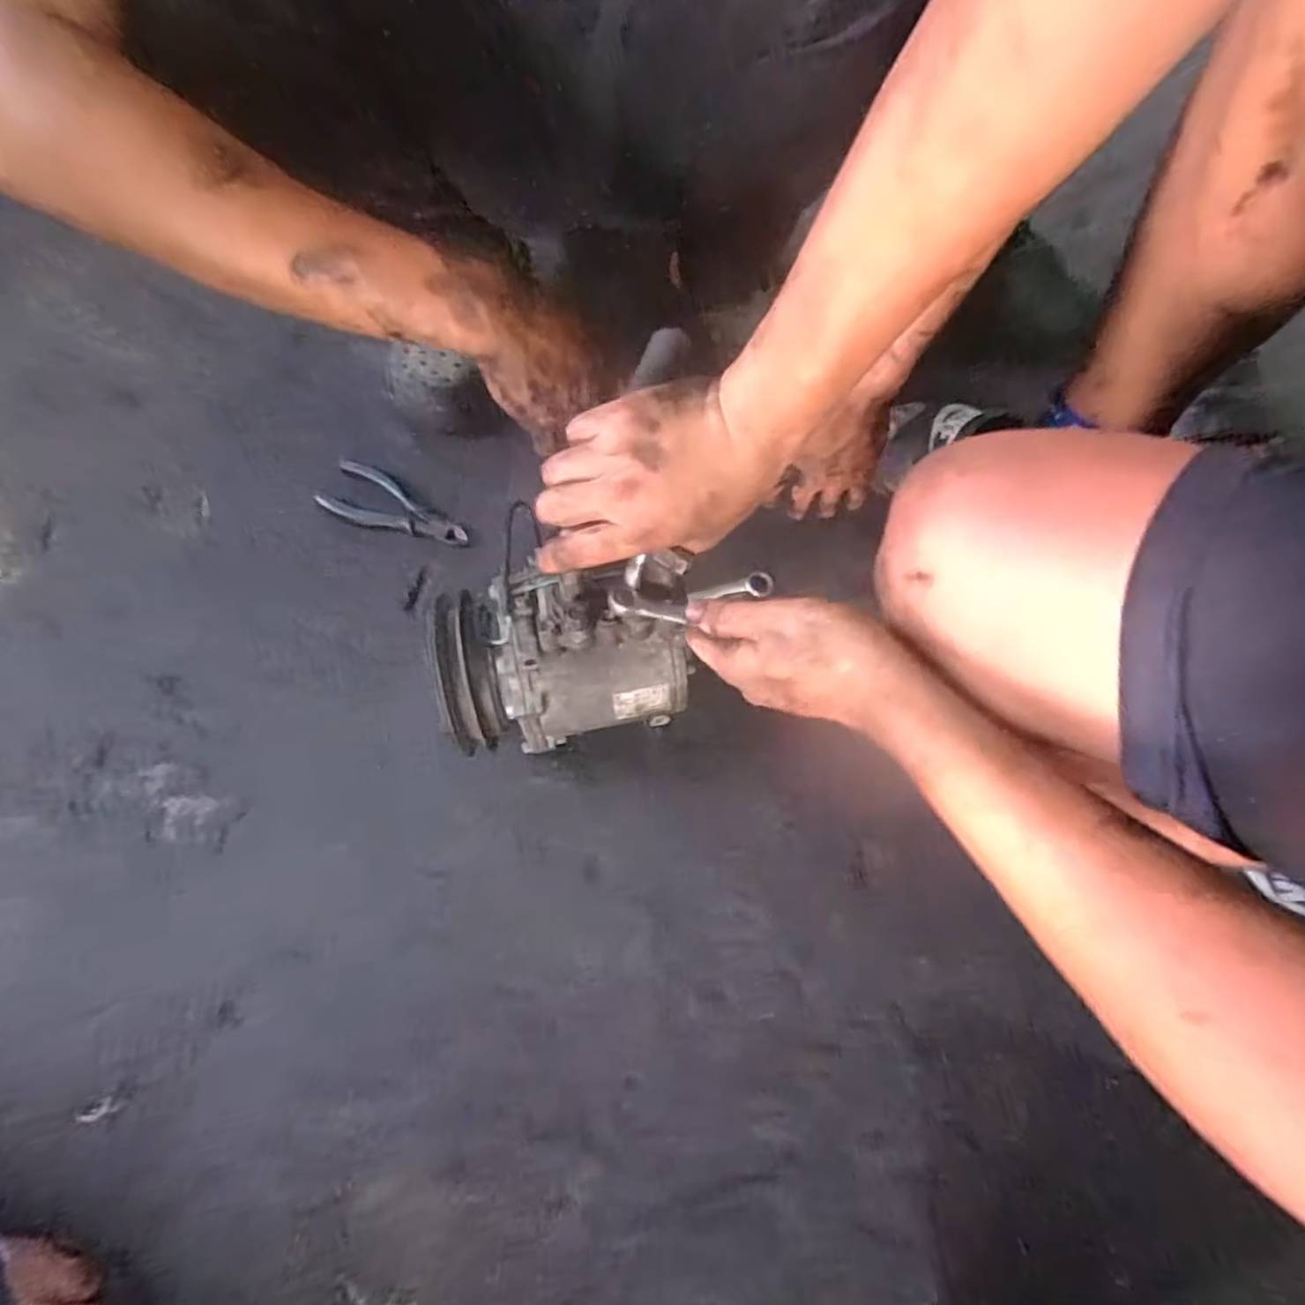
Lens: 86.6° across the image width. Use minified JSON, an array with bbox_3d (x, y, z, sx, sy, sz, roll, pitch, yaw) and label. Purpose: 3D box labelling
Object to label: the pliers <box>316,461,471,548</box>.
[{"bbox_3d":[-0.254,-0.139,0.675,0.158,0.013,0.058,27,70,11],"label":"pliers"}]

